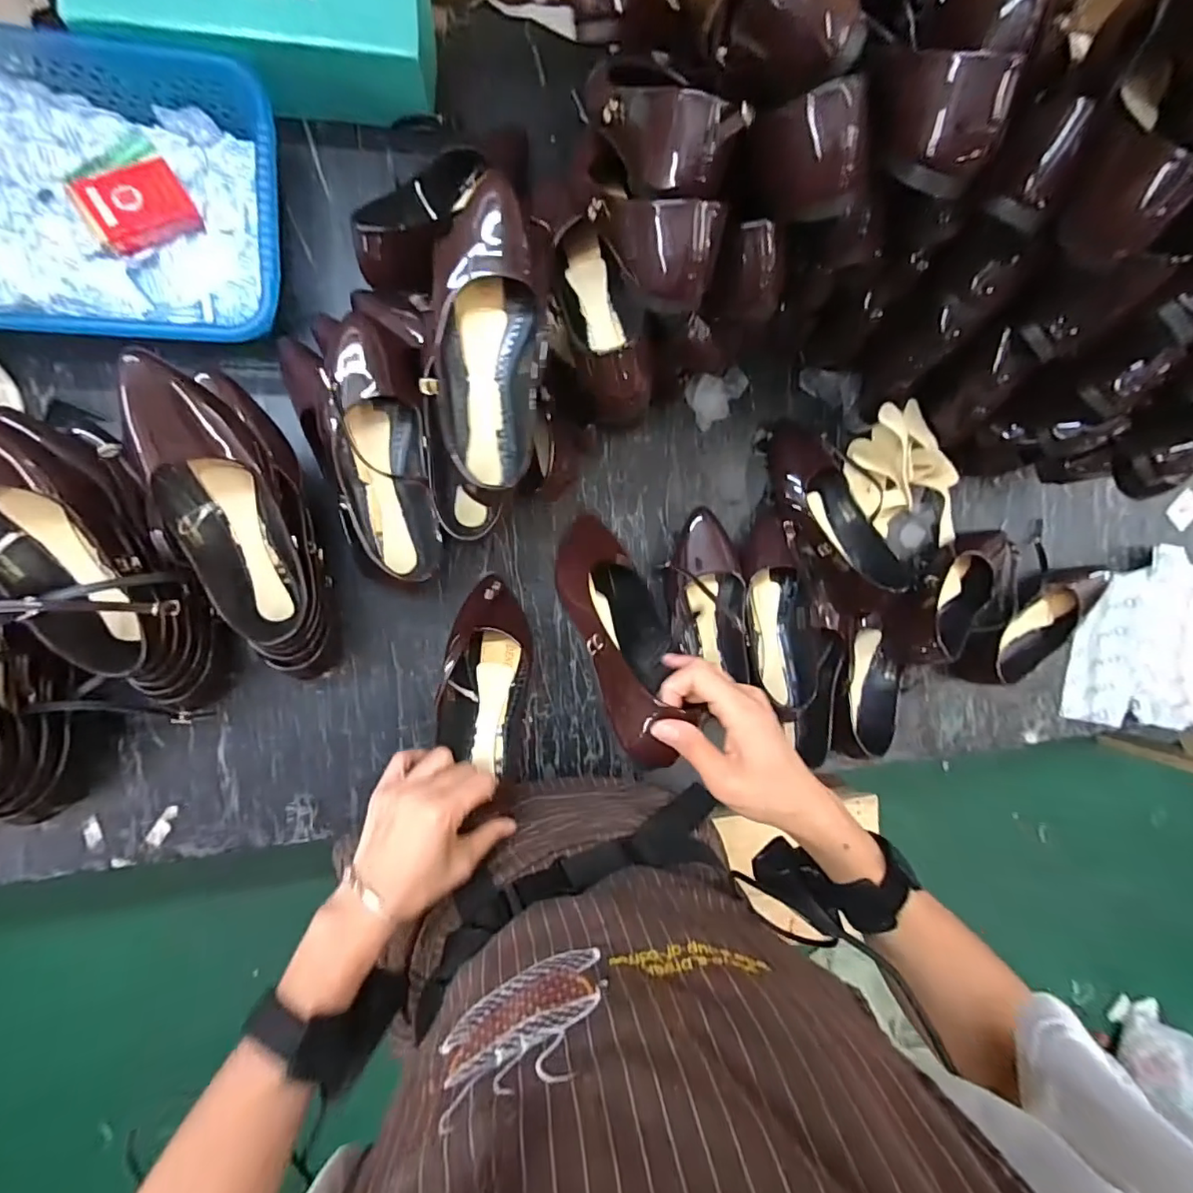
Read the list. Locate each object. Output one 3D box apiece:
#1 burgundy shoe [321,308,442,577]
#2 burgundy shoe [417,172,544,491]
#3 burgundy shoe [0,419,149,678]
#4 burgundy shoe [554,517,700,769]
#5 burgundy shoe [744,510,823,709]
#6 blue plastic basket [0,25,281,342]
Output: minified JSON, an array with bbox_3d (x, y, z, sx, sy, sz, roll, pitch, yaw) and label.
[{"bbox_3d":[-0.192,-0.131,0.503,0.081,0.047,0.230,-6,95,-8],"label":"burgundy shoe"},{"bbox_3d":[-0.088,-0.207,0.458,0.091,0.067,0.218,5,94,-9],"label":"burgundy shoe"},{"bbox_3d":[-0.419,-0.043,0.419,0.073,0.061,0.231,-15,123,-7],"label":"burgundy shoe"},{"bbox_3d":[0.019,0.021,0.441,0.085,0.220,0.061,-6,140,-8],"label":"burgundy shoe"},{"bbox_3d":[0.207,0.014,0.637,0.079,0.049,0.229,-5,82,-8],"label":"burgundy shoe"},{"bbox_3d":[-0.454,-0.356,0.506,0.328,0.076,0.244,0,94,-9],"label":"blue plastic basket"}]

